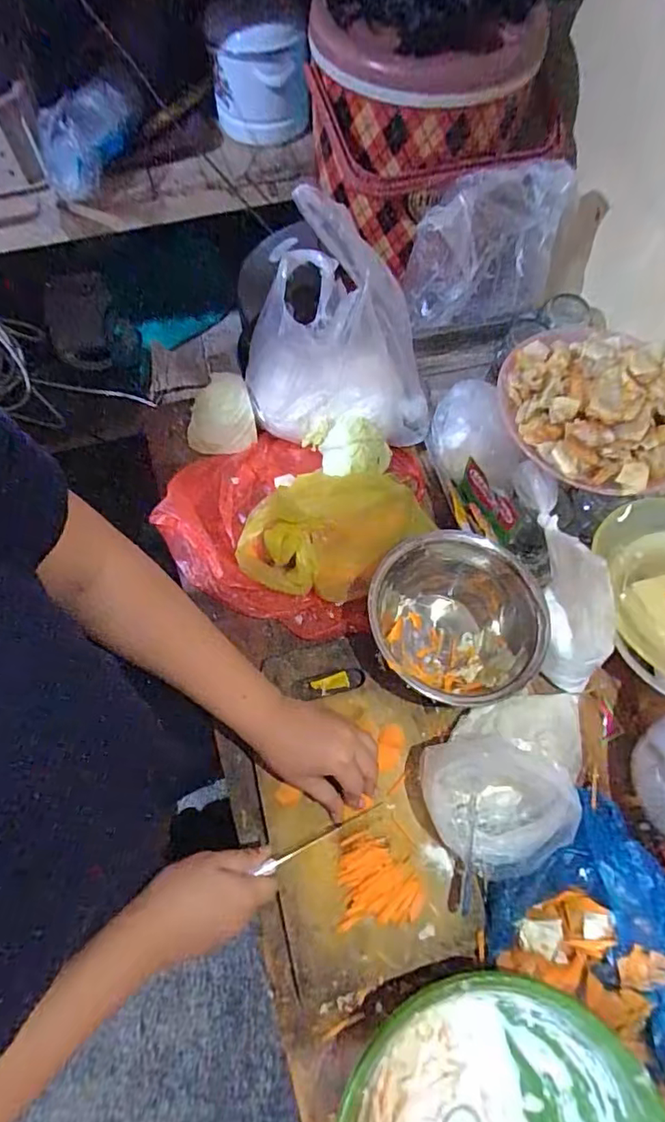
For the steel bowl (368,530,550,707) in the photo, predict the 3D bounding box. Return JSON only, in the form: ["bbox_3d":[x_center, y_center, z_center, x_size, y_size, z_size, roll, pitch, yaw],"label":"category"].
[{"bbox_3d":[0.122,0.063,0.546,0.165,0.091,0.166,1,67,-1],"label":"steel bowl"}]

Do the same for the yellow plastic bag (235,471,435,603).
[{"bbox_3d":[0.000,-0.028,0.585,0.200,0.084,0.121,6,67,1],"label":"yellow plastic bag"}]

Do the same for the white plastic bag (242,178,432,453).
[{"bbox_3d":[0.013,-0.228,0.565,0.201,0.229,0.096,13,67,4],"label":"white plastic bag"}]

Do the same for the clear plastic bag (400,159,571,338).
[{"bbox_3d":[0.194,-0.399,0.690,0.192,0.153,0.102,-4,67,-3],"label":"clear plastic bag"}]

